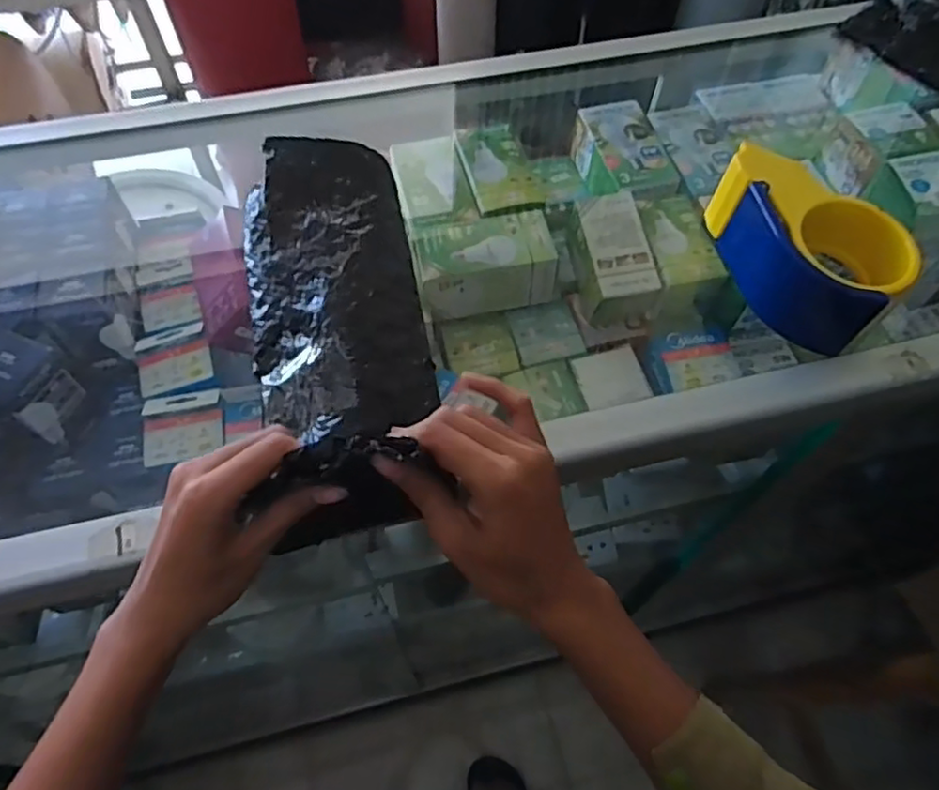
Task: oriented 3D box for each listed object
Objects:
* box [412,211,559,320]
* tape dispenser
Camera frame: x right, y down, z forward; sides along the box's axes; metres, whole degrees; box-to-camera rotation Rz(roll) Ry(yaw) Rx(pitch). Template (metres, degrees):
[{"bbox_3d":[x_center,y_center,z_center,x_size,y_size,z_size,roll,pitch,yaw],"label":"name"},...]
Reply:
[{"bbox_3d":[0.014,-0.114,0.578,0.116,0.052,0.070,-11,61,-6],"label":"box"},{"bbox_3d":[0.223,-0.099,0.434,0.069,0.061,0.136,-22,63,-12],"label":"tape dispenser"}]

